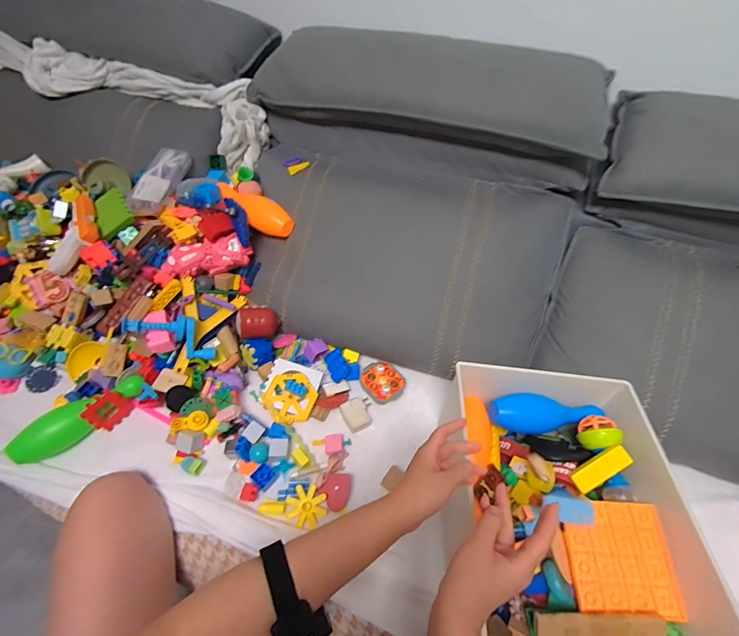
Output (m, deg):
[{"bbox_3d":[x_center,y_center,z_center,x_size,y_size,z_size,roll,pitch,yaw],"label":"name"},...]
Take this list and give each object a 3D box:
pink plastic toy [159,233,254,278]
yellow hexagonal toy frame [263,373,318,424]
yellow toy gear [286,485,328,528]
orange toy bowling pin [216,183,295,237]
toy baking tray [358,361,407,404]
[{"bbox_3d":[-0.330,-0.126,0.715,0.172,0.047,0.058,-14,55,-16],"label":"pink plastic toy"},{"bbox_3d":[-0.149,0.151,0.667,0.089,0.010,0.094,24,61,-3],"label":"yellow hexagonal toy frame"},{"bbox_3d":[-0.099,0.297,0.555,0.060,0.014,0.057,31,56,18],"label":"yellow toy gear"},{"bbox_3d":[-0.252,-0.233,0.749,0.192,0.058,0.056,31,56,18],"label":"orange toy bowling pin"},{"bbox_3d":[0.027,0.129,0.719,0.081,0.027,0.087,-34,62,-27],"label":"toy baking tray"}]

